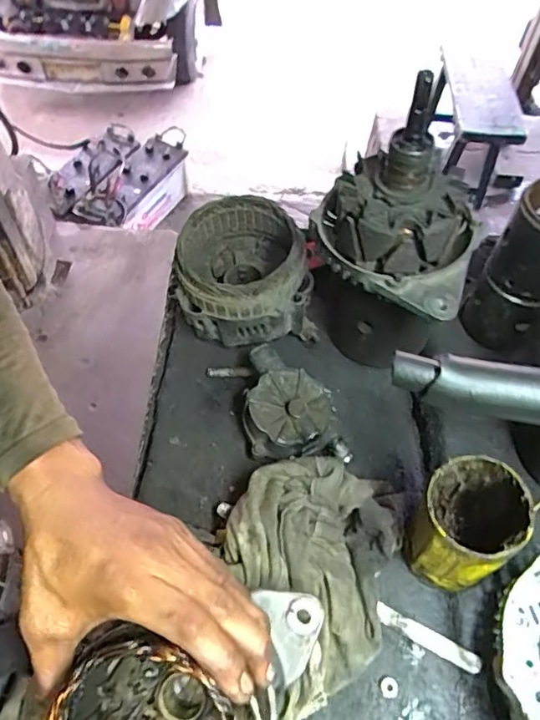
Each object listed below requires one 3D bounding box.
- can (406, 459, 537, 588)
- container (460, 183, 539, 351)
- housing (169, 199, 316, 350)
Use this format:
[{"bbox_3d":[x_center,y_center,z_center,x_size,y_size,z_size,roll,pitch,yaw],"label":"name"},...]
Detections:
[{"bbox_3d":[0.152,0.129,0.438,0.070,0.116,0.086,34,60,19],"label":"can"},{"bbox_3d":[0.252,-0.087,0.538,0.078,0.172,0.075,34,60,19],"label":"container"},{"bbox_3d":[-0.024,-0.090,0.584,0.140,0.106,0.125,-3,55,-4],"label":"housing"}]

